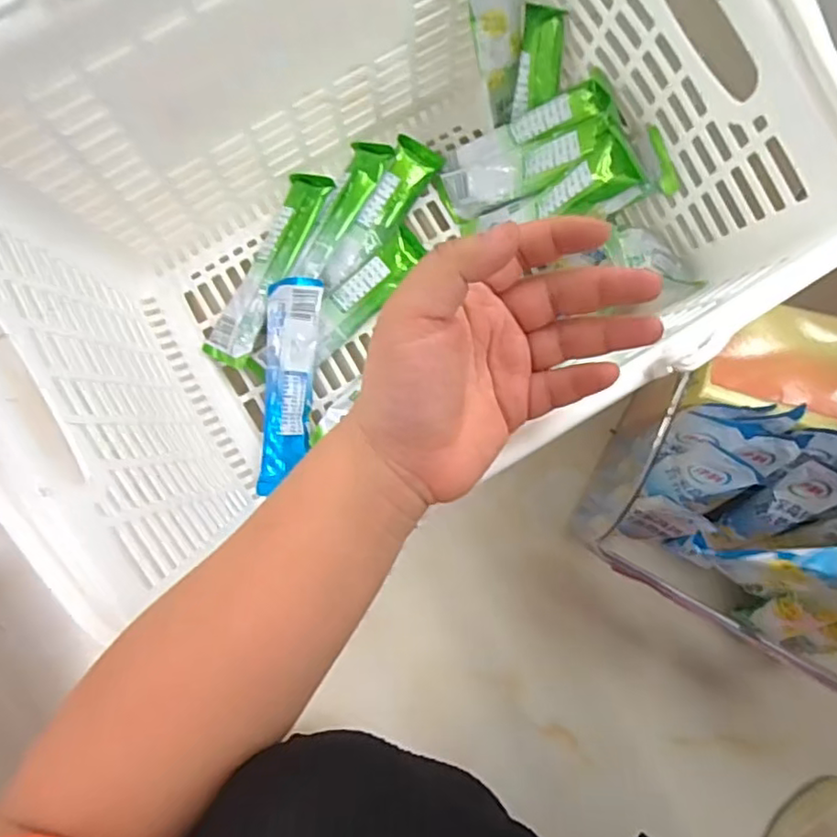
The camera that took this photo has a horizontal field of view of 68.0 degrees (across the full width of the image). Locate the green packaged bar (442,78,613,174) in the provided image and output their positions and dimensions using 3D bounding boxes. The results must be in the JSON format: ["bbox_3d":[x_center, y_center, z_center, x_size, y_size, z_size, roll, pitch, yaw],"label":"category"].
[{"bbox_3d":[0.078,-0.217,0.467,0.139,0.025,0.029,-7,85,41],"label":"green packaged bar"}]

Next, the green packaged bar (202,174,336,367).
[{"bbox_3d":[-0.120,-0.121,0.495,0.037,0.027,0.166,26,85,0],"label":"green packaged bar"}]

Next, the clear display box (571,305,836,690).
[{"bbox_3d":[0.274,0.062,0.440,0.263,0.169,0.215,19,86,-1],"label":"clear display box"}]

